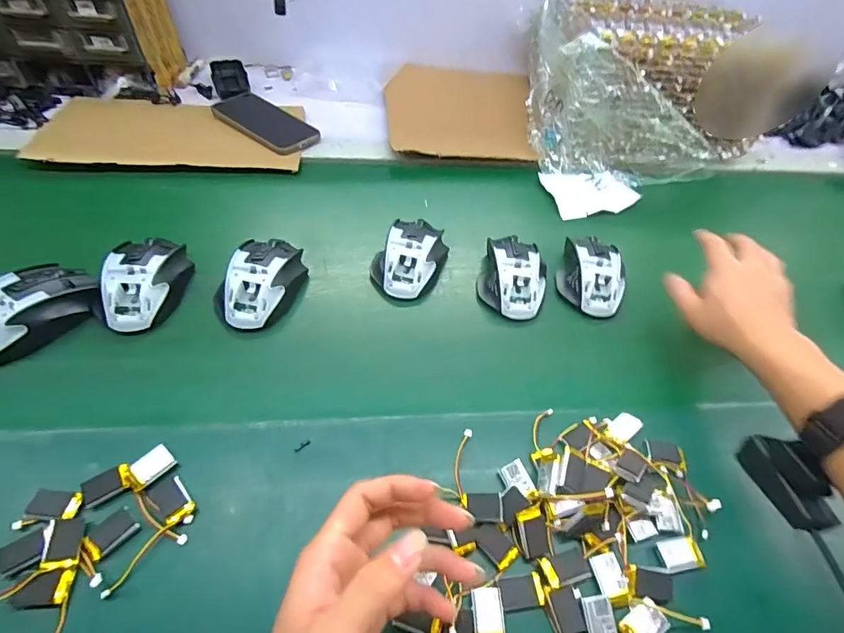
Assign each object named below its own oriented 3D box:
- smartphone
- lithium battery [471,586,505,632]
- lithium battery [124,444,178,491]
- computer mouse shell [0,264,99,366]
[{"bbox_3d":[-0.236,-0.285,0.659,0.170,0.015,0.078,32,55,20],"label":"smartphone"},{"bbox_3d":[0.045,0.201,0.304,0.020,0.005,0.033,0,51,-4],"label":"lithium battery"},{"bbox_3d":[-0.207,0.114,0.344,0.021,0.009,0.032,36,57,23],"label":"lithium battery"},{"bbox_3d":[-0.367,-0.007,0.416,0.070,0.036,0.116,30,55,19],"label":"computer mouse shell"}]

